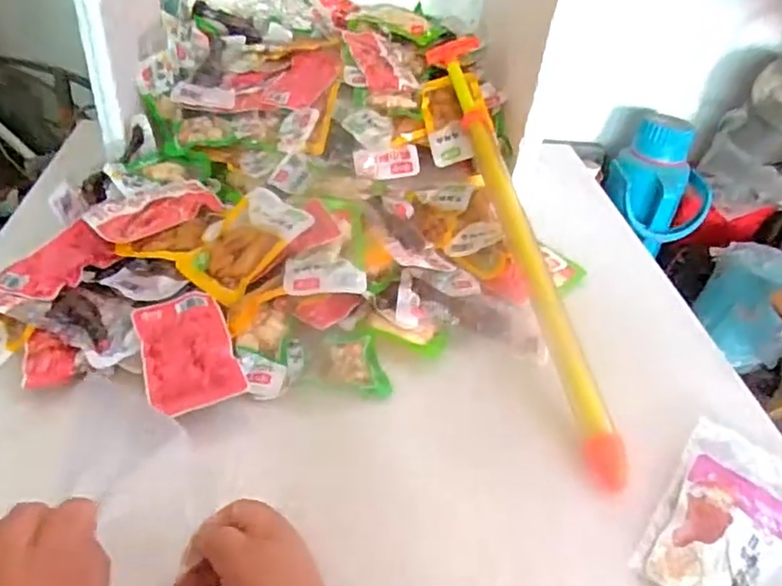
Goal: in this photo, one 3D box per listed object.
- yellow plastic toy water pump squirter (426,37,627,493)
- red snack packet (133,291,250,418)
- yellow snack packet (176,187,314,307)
[{"bbox_3d":[0.139,-0.092,0.663,0.055,0.031,0.611,-3,56,-13],"label":"yellow plastic toy water pump squirter"},{"bbox_3d":[-0.185,0.048,0.542,0.077,0.014,0.140,-12,43,-22],"label":"red snack packet"},{"bbox_3d":[-0.157,-0.055,0.635,0.091,0.015,0.132,30,64,18],"label":"yellow snack packet"}]

